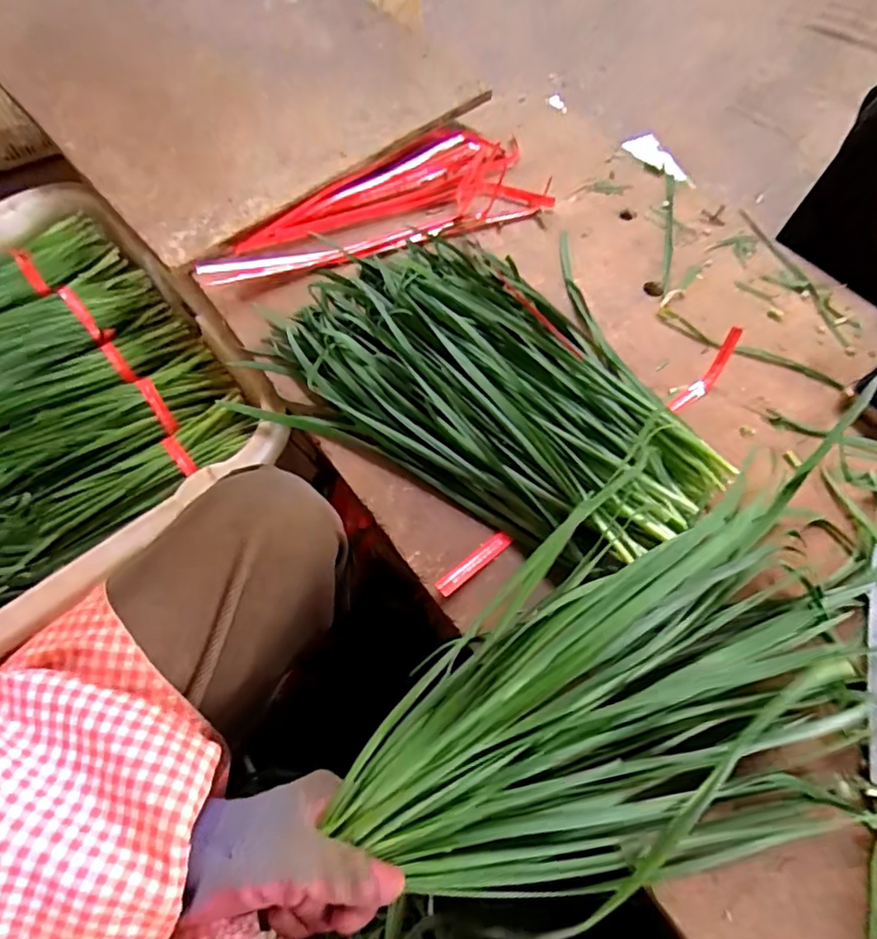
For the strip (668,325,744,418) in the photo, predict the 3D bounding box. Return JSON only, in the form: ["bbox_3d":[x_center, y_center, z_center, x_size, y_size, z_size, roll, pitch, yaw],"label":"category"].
[{"bbox_3d":[0.230,-0.080,0.508,0.017,0.022,0.087,40,92,20],"label":"strip"}]

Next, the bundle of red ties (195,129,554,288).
[{"bbox_3d":[-0.075,-0.287,0.624,0.360,0.021,0.157,-20,62,-13],"label":"bundle of red ties"}]

